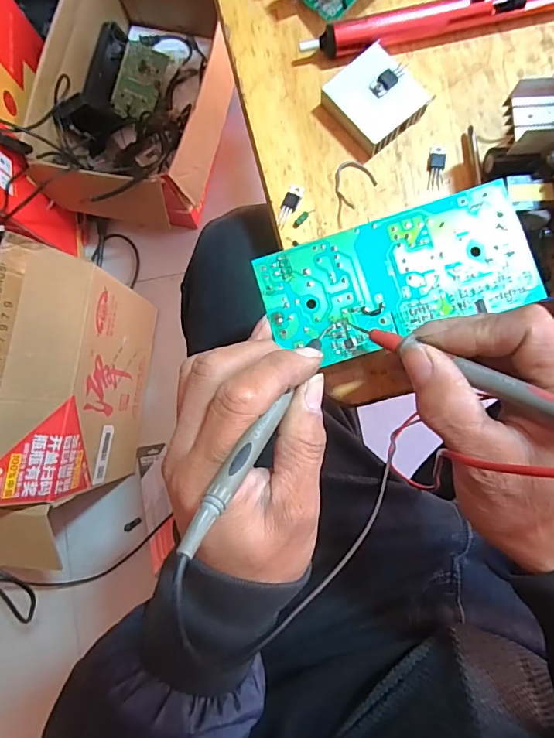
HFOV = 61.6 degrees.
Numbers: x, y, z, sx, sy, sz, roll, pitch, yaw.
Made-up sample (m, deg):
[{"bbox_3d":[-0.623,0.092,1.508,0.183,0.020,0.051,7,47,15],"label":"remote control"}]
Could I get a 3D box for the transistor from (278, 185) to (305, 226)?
[{"bbox_3d":[0.009,-0.111,0.312,0.010,0.004,0.029,25,86,6],"label":"transistor"}]

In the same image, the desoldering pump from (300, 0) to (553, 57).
[{"bbox_3d":[0.108,-0.232,0.304,0.179,0.023,0.019,-12,84,3],"label":"desoldering pump"}]

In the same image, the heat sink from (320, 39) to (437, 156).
[{"bbox_3d":[0.064,-0.176,0.305,0.046,0.019,0.055,-42,83,-1],"label":"heat sink"}]

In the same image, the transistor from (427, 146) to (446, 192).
[{"bbox_3d":[0.106,-0.133,0.307,0.010,0.004,0.029,4,85,4],"label":"transistor"}]

